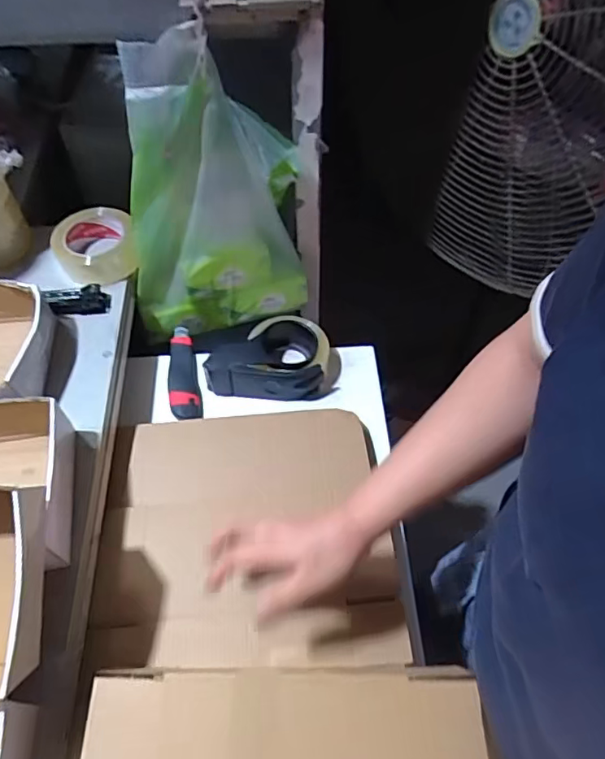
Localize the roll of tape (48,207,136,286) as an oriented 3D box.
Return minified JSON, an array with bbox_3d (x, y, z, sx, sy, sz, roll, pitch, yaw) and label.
[{"bbox_3d":[-0.284,-0.187,0.746,0.106,0.047,0.114,0,56,0],"label":"roll of tape"}]

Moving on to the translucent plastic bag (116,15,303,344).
[{"bbox_3d":[-0.123,-0.225,0.727,0.249,0.370,0.087,-22,59,-14],"label":"translucent plastic bag"}]

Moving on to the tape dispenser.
[{"bbox_3d":[-0.037,-0.033,0.755,0.177,0.075,0.110,-1,56,0],"label":"tape dispenser"}]

